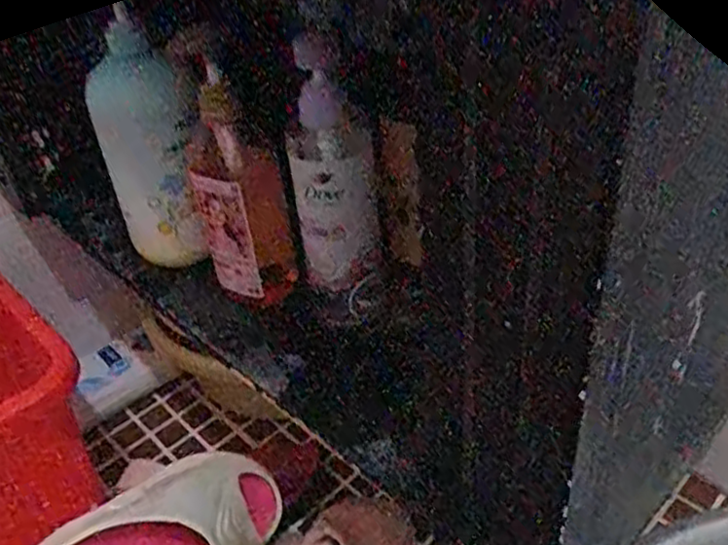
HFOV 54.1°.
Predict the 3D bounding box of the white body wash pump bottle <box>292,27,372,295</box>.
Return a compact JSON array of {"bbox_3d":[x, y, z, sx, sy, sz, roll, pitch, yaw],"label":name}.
[{"bbox_3d":[-0.022,-0.074,0.530,0.056,0.199,0.042,-7,38,0],"label":"white body wash pump bottle"}]

